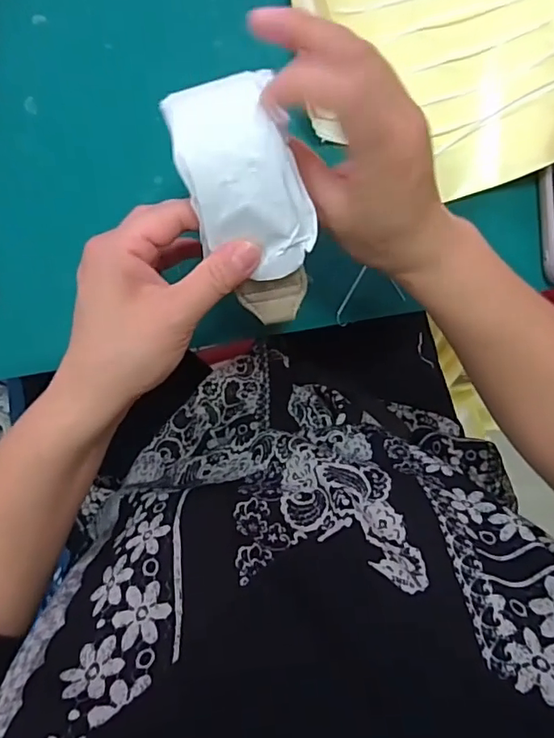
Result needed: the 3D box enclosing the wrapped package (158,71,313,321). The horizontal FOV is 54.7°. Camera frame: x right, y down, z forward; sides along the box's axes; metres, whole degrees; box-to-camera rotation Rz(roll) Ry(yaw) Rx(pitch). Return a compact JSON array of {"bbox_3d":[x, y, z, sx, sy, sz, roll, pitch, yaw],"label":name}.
[{"bbox_3d":[-0.012,-0.076,0.269,0.051,0.033,0.122,-24,124,-4],"label":"wrapped package"}]

